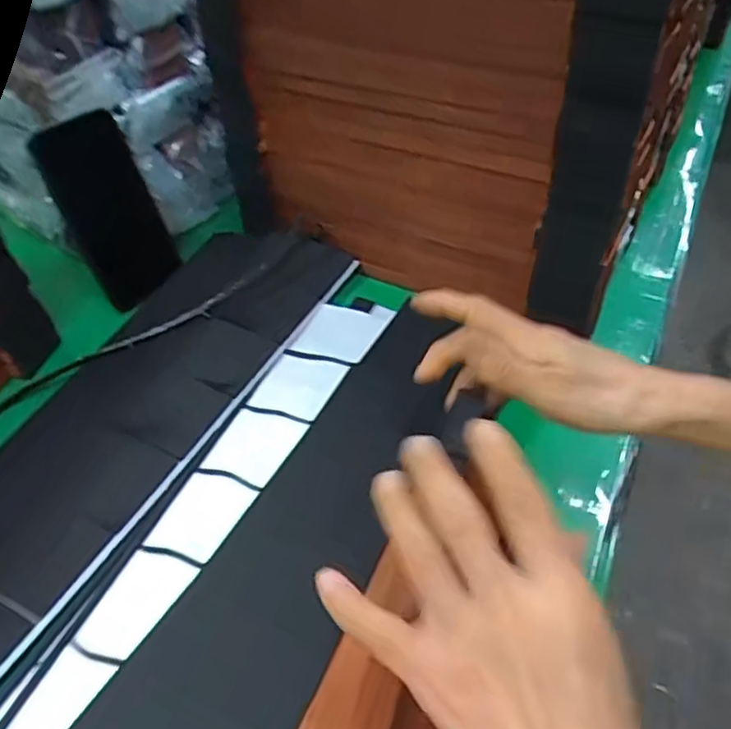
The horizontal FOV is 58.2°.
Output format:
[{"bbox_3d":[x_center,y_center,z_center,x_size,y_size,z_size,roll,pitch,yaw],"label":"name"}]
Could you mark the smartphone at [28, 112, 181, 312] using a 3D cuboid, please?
[{"bbox_3d":[-0.224,-0.135,0.581,0.075,0.157,0.012,-33,34,-21],"label":"smartphone"}]

